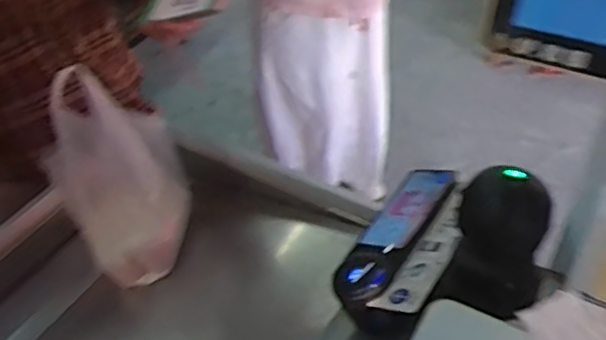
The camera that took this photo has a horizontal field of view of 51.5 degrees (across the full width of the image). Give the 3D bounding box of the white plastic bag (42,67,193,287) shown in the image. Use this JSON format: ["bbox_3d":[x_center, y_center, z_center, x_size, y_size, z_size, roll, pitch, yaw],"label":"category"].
[{"bbox_3d":[-0.265,0.006,0.897,0.183,0.285,0.169,-19,46,-13],"label":"white plastic bag"}]

